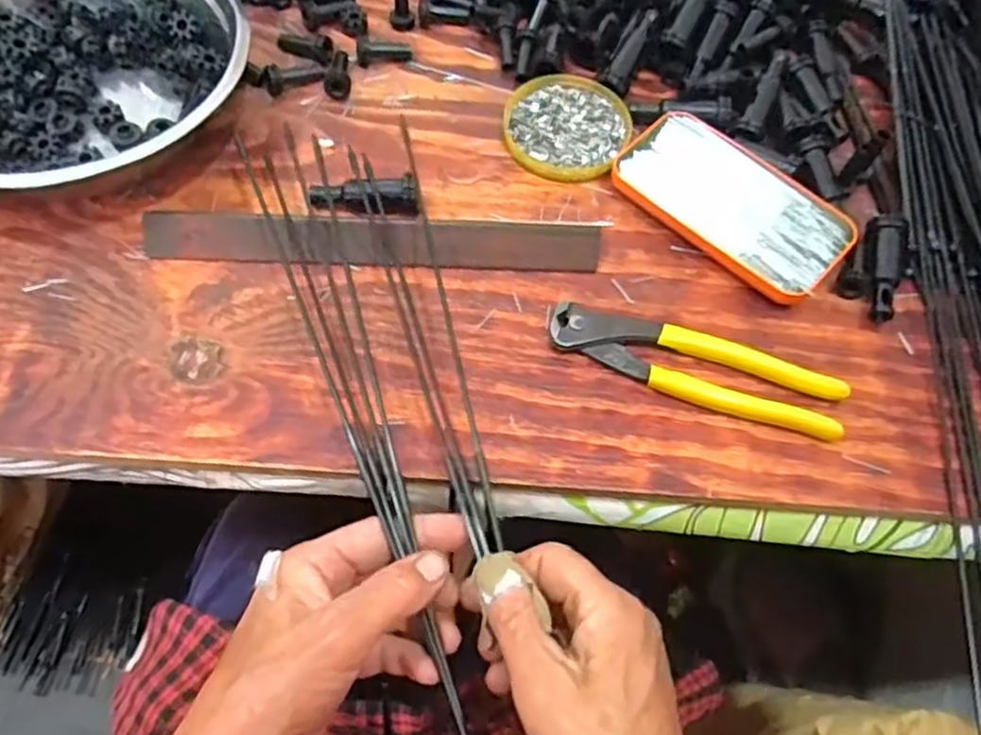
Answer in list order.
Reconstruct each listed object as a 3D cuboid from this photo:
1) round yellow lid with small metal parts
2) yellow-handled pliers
[{"bbox_3d":[0.051,-0.162,0.484,0.080,0.009,0.081,2,63,-4],"label":"round yellow lid with small metal parts"},{"bbox_3d":[0.115,-0.001,0.405,0.163,0.012,0.039,18,63,5],"label":"yellow-handled pliers"}]

